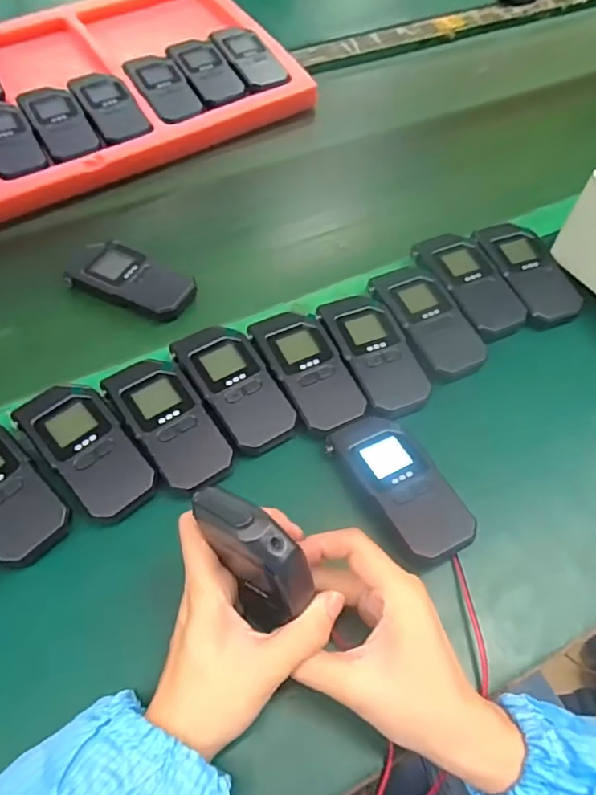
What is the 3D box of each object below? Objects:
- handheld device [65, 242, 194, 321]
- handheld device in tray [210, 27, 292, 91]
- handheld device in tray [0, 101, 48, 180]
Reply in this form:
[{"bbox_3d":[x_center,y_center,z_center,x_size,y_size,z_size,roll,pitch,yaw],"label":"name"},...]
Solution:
[{"bbox_3d":[-0.154,-0.109,0.516,0.121,0.023,0.052,22,60,10],"label":"handheld device"},{"bbox_3d":[-0.059,-0.418,0.684,0.056,0.024,0.116,-27,63,-18],"label":"handheld device in tray"},{"bbox_3d":[-0.312,-0.278,0.589,0.053,0.020,0.116,-28,64,-19],"label":"handheld device in tray"}]

